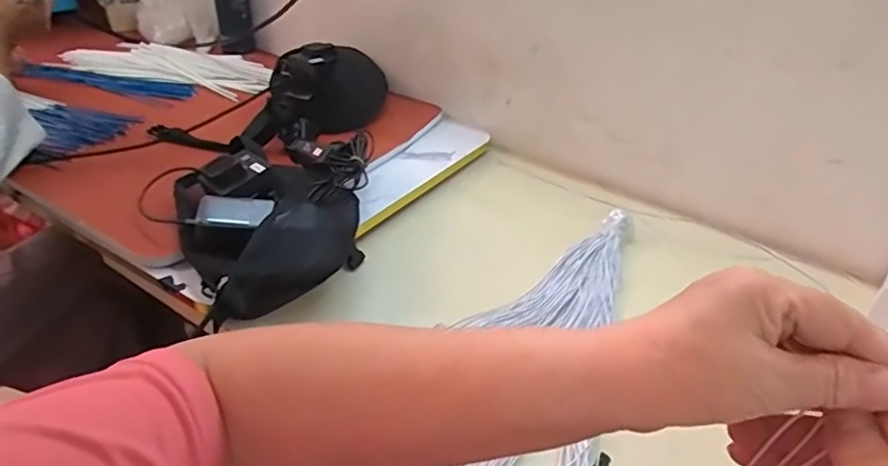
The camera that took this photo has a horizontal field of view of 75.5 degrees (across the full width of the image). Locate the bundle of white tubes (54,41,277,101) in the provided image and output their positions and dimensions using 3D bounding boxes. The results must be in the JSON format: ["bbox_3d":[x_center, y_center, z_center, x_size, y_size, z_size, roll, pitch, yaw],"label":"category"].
[{"bbox_3d":[-0.548,-0.343,1.169,0.397,0.045,0.159,15,36,12],"label":"bundle of white tubes"}]

